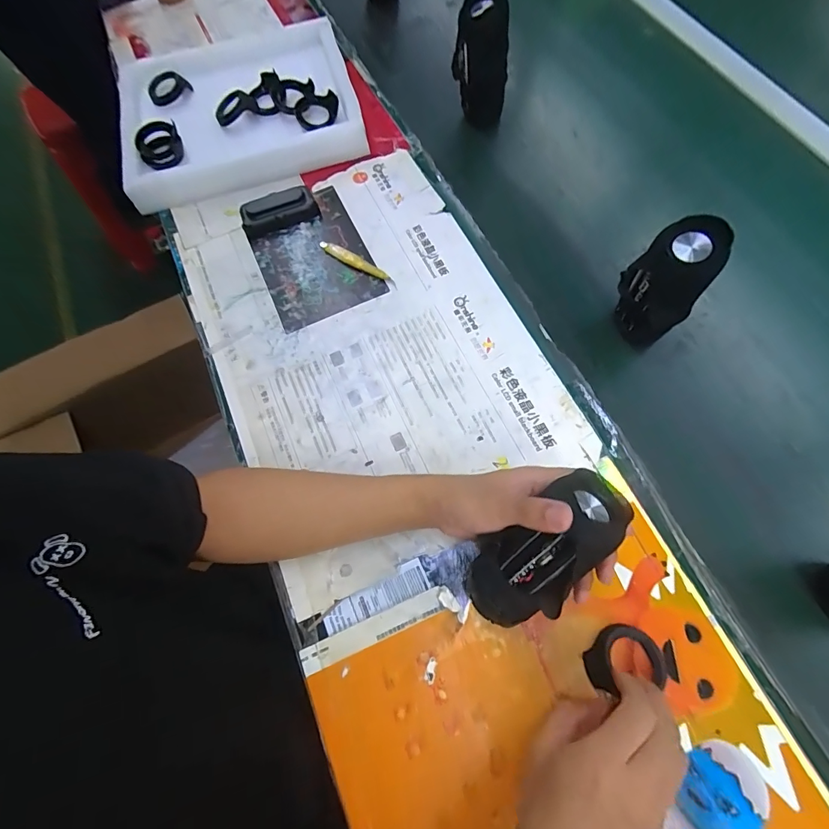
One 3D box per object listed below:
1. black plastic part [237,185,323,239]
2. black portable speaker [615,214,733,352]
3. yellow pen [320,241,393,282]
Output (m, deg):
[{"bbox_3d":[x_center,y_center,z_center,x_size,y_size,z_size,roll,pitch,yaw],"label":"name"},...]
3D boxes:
[{"bbox_3d":[-0.190,-0.285,0.589,0.106,0.027,0.043,-20,69,-5],"label":"black plastic part"},{"bbox_3d":[0.261,-0.132,0.447,0.053,0.149,0.063,-13,69,-2],"label":"black portable speaker"},{"bbox_3d":[-0.083,-0.209,0.564,0.118,0.017,0.013,34,74,15],"label":"yellow pen"}]

